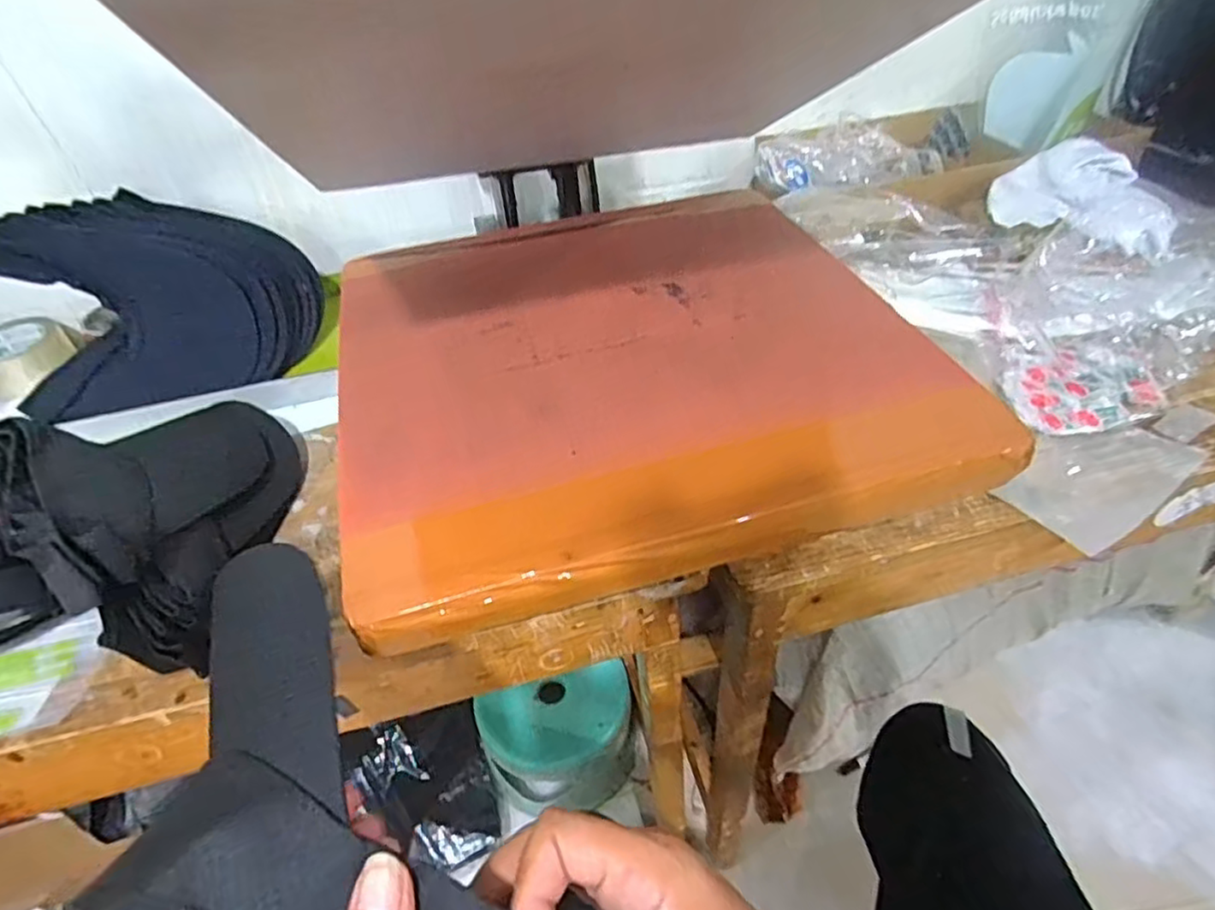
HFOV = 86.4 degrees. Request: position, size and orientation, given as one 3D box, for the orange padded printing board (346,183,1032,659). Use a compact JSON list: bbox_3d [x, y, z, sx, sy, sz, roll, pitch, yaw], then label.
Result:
[{"bbox_3d":[0.008,-0.082,0.456,0.373,0.026,0.387,-14,44,-9],"label":"orange padded printing board"}]

